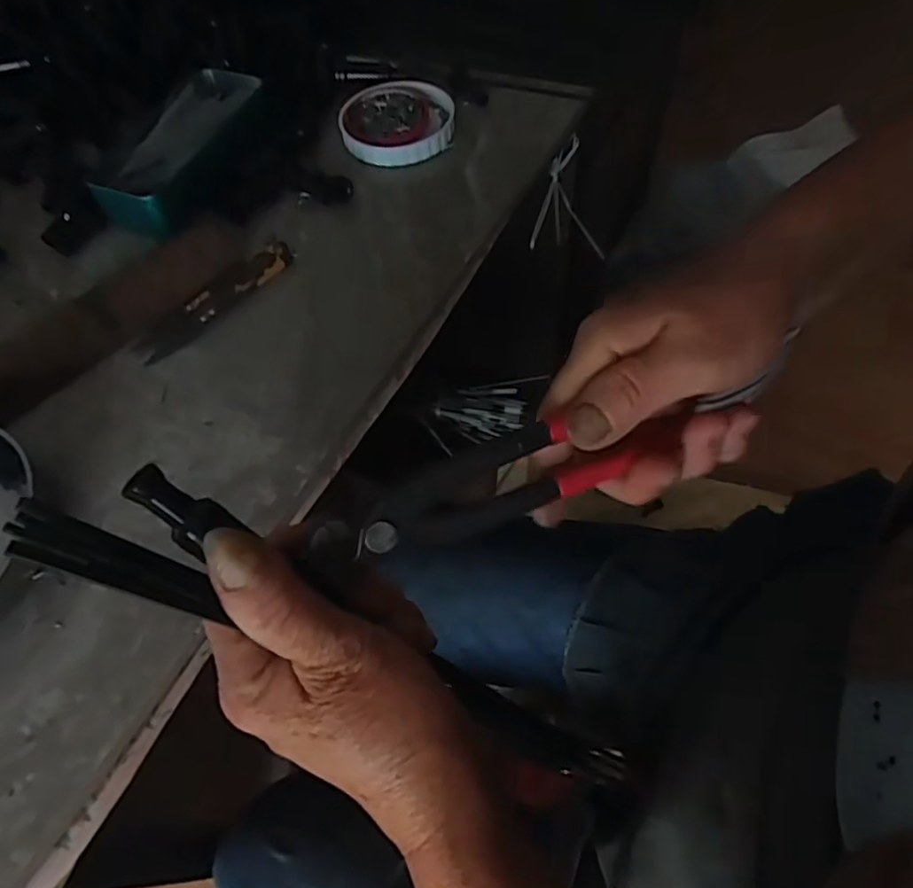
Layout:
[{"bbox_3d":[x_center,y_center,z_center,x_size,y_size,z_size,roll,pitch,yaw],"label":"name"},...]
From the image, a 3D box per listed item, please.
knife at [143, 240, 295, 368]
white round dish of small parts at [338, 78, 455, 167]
[{"bbox_3d":[-0.155,-0.095,0.415,0.113,0.012,0.024,-40,64,-18],"label":"knife"},{"bbox_3d":[-0.046,-0.253,0.496,0.086,0.015,0.096,0,59,5],"label":"white round dish of small parts"}]

